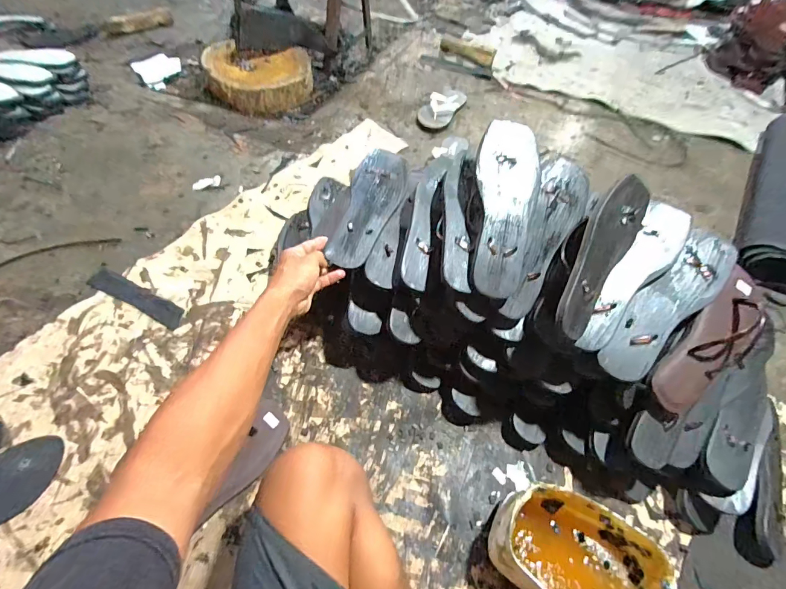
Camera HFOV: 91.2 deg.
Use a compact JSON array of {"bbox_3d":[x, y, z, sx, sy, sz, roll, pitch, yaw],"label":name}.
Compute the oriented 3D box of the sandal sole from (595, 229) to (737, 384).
[{"bbox_3d":[0.392,0.013,0.546,0.078,0.015,0.263,44,81,8],"label":"sandal sole"}]

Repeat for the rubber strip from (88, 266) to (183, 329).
[{"bbox_3d":[-0.505,0.005,0.757,0.224,0.007,0.042,25,67,11],"label":"rubber strip"}]

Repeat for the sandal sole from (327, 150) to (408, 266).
[{"bbox_3d":[-0.039,-0.148,0.645,0.086,0.019,0.250,16,62,6],"label":"sandal sole"}]

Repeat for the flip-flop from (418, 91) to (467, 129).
[{"bbox_3d":[0.162,-0.618,1.241,0.105,0.044,0.259,25,58,12],"label":"flip-flop"}]

